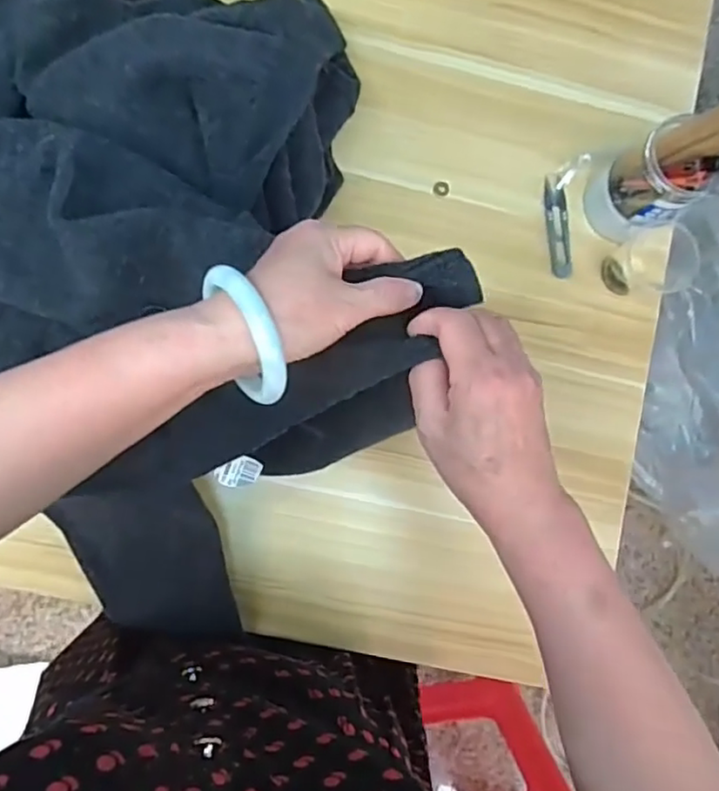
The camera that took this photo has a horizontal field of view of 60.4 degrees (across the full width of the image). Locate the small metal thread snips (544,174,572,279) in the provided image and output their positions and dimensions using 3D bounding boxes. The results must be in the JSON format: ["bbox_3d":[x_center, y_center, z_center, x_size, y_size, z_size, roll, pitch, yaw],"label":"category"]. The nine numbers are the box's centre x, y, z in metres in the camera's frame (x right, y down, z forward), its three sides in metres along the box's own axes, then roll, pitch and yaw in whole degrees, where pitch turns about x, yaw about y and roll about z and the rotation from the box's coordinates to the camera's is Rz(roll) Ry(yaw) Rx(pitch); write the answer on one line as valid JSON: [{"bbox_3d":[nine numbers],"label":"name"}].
[{"bbox_3d":[0.203,-0.171,0.630,0.021,0.009,0.103,-2,86,-7],"label":"small metal thread snips"}]

